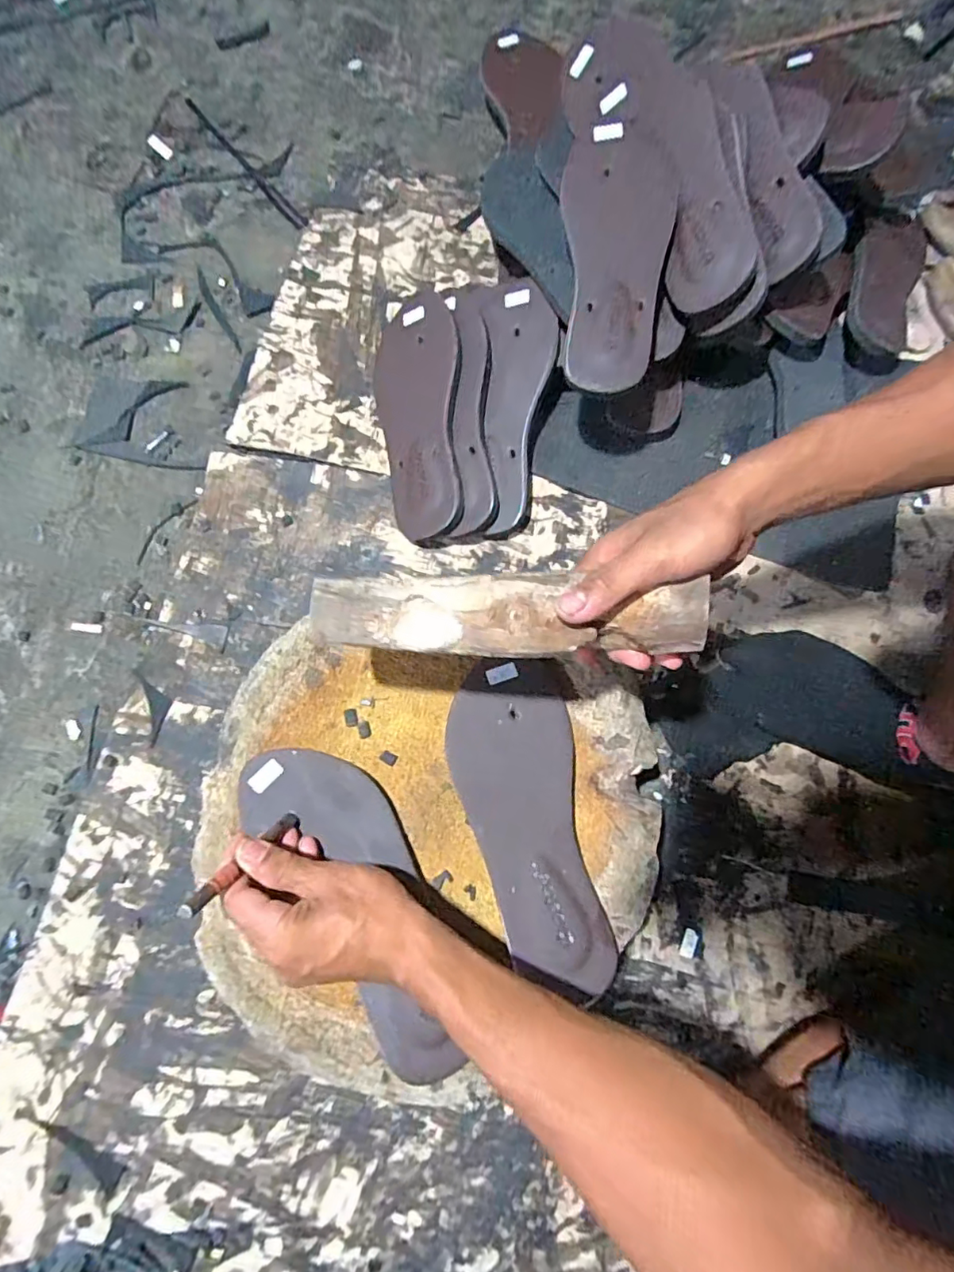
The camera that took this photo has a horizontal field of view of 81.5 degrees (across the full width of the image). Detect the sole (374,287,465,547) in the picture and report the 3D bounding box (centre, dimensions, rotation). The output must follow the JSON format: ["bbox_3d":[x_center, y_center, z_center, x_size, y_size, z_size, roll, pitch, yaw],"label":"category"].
[{"bbox_3d":[-0.058,-0.219,0.553,0.092,0.013,0.249,-3,85,24],"label":"sole"}]

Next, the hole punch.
[{"bbox_3d":[-0.152,0.148,0.364,0.012,0.102,0.007,36,113,7],"label":"hole punch"}]

